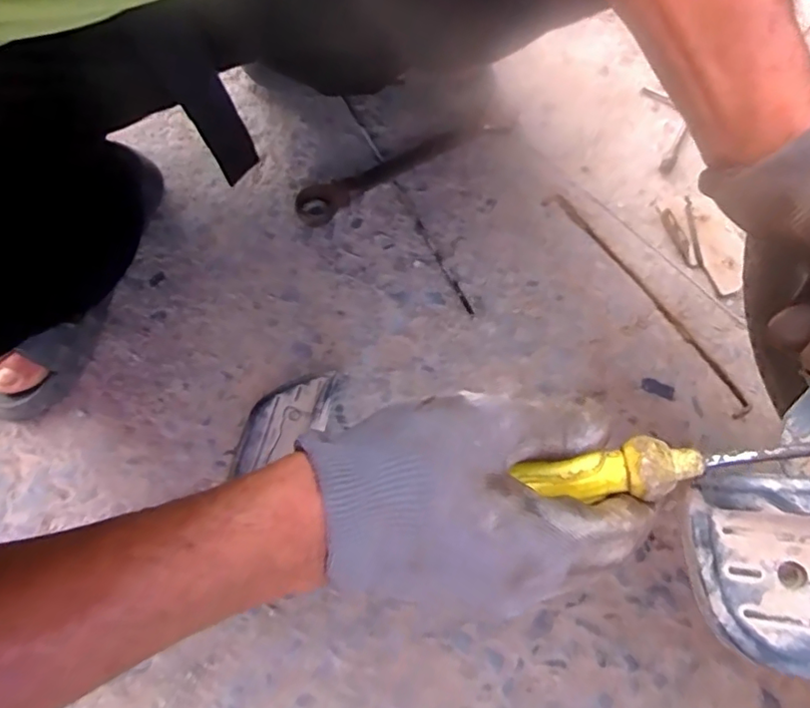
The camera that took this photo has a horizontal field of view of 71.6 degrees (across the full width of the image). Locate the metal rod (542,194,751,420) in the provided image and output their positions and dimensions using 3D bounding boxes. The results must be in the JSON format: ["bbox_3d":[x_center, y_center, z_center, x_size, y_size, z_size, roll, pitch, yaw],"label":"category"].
[{"bbox_3d":[0.257,-0.061,0.598,0.024,0.006,0.305,-35,76,-13],"label":"metal rod"}]

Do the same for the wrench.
[{"bbox_3d":[-0.005,-0.214,0.627,0.253,0.011,0.043,-30,75,-12],"label":"wrench"}]

